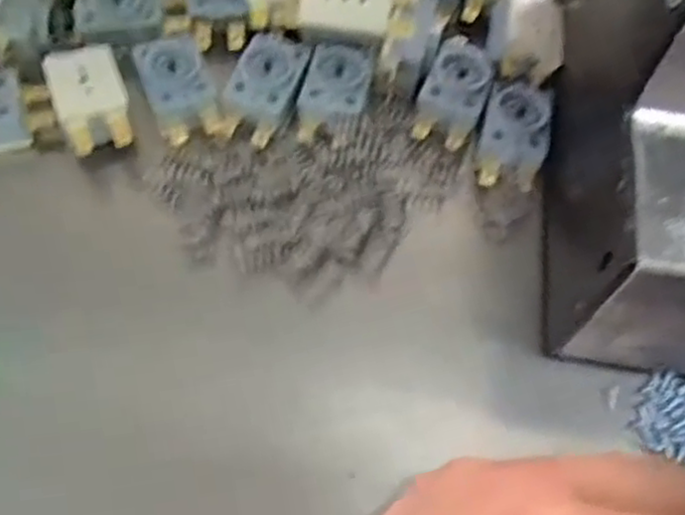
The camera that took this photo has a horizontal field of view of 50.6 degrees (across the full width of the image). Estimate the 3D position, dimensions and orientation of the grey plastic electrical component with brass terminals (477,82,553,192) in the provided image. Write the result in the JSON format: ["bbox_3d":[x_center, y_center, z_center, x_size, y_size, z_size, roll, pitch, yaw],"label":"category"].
[{"bbox_3d":[0.072,-0.052,0.298,0.026,0.013,0.045,14,64,4],"label":"grey plastic electrical component with brass terminals"}]

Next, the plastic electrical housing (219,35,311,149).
[{"bbox_3d":[-0.032,-0.071,0.301,0.026,0.009,0.045,20,65,7],"label":"plastic electrical housing"}]

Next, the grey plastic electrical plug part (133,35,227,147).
[{"bbox_3d":[-0.068,-0.073,0.300,0.026,0.012,0.050,-20,67,-12],"label":"grey plastic electrical plug part"}]

